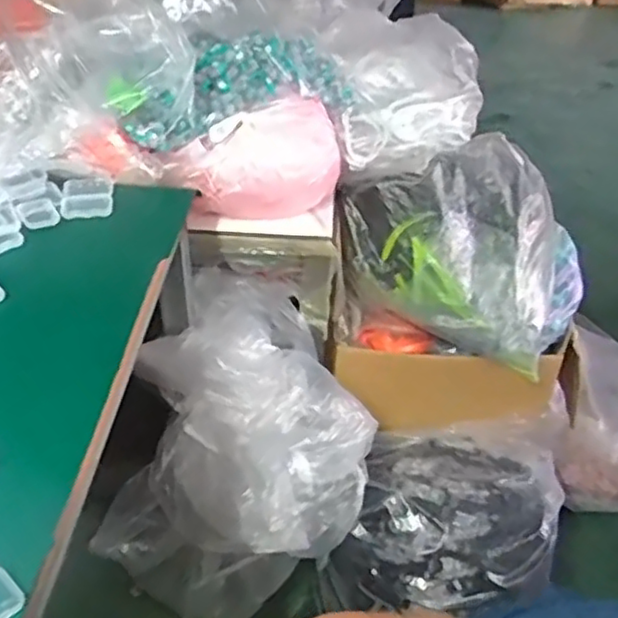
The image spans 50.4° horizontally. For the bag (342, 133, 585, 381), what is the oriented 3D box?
[{"bbox_3d":[0.256,-0.114,1.044,0.372,0.235,0.252,18,42,17],"label":"bag"}]

